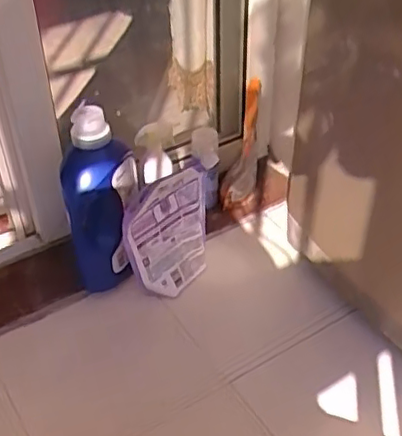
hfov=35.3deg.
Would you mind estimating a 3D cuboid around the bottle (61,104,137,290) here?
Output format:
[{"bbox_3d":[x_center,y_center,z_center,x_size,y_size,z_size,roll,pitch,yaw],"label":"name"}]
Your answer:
[{"bbox_3d":[-0.168,-0.024,1.080,0.117,0.356,0.100,-4,41,-3],"label":"bottle"}]

